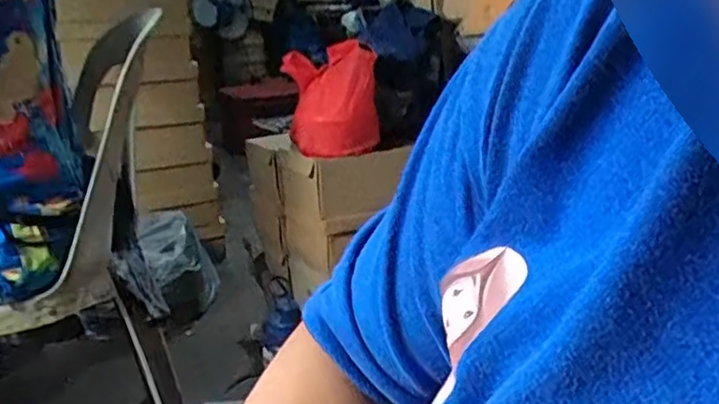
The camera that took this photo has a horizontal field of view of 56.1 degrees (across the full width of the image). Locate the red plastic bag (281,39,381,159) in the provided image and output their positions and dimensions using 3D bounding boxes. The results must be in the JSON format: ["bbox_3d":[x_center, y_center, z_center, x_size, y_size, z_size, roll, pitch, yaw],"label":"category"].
[{"bbox_3d":[-0.047,-0.178,1.161,0.144,0.175,0.117,-6,17,-17],"label":"red plastic bag"}]

